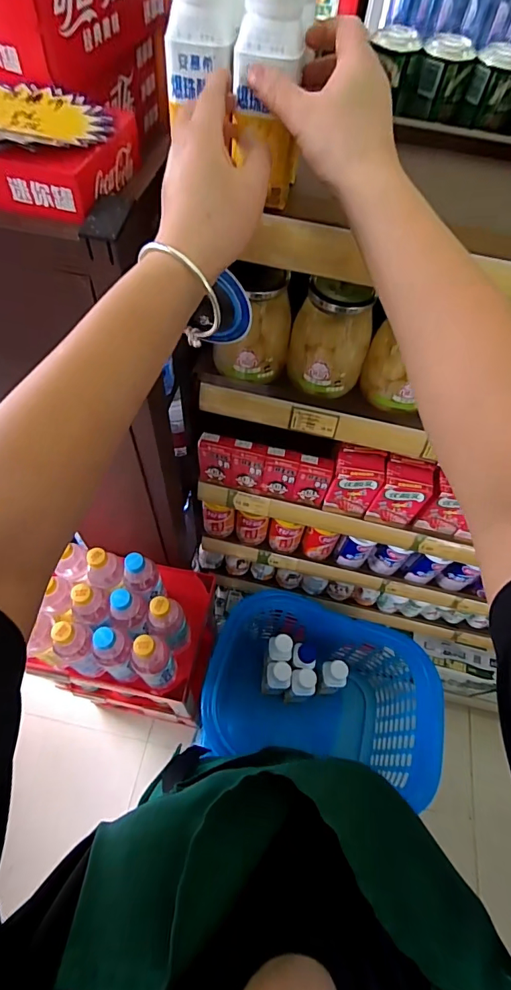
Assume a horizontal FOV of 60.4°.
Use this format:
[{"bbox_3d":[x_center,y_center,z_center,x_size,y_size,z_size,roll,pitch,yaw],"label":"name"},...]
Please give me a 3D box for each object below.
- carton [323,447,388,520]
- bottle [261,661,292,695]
[{"bbox_3d":[0.151,-0.021,0.668,0.071,0.104,0.059,12,60,3],"label":"carton"},{"bbox_3d":[0.045,0.399,0.953,0.055,0.121,0.053,5,60,-1],"label":"bottle"}]

